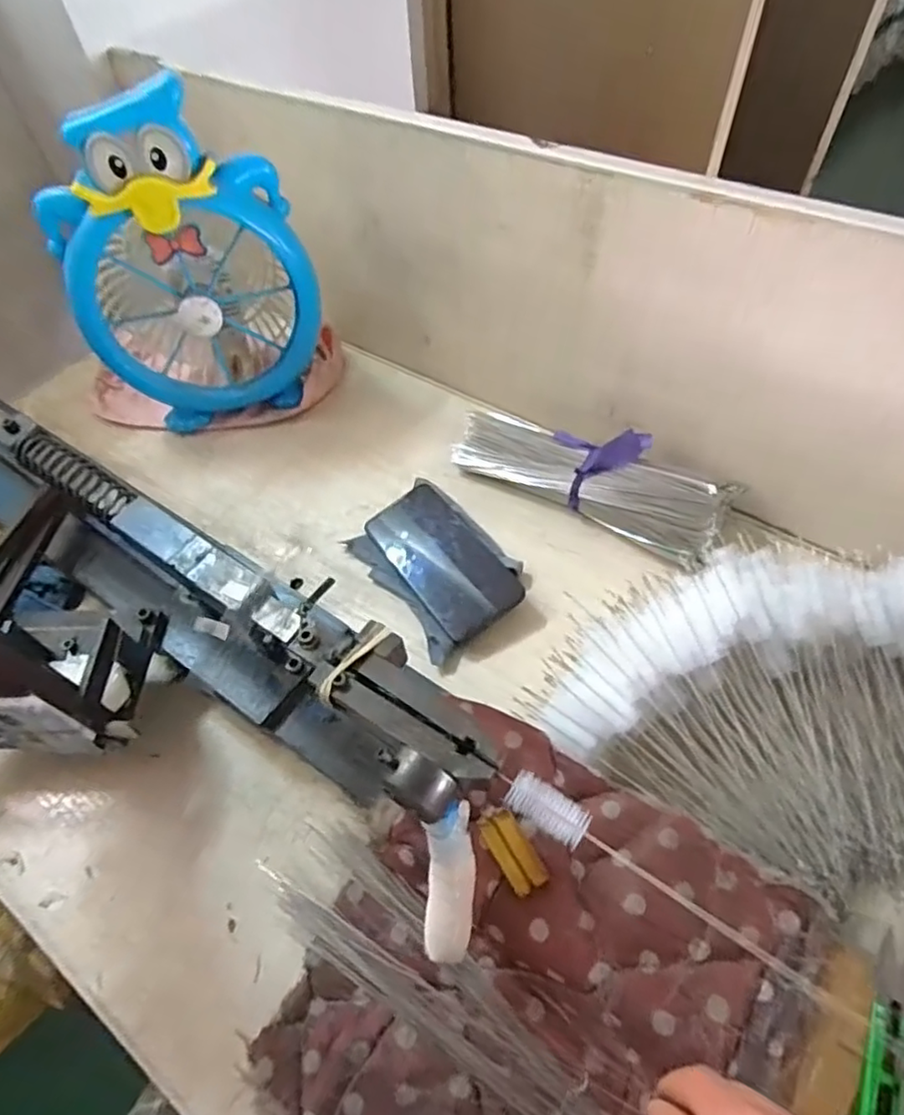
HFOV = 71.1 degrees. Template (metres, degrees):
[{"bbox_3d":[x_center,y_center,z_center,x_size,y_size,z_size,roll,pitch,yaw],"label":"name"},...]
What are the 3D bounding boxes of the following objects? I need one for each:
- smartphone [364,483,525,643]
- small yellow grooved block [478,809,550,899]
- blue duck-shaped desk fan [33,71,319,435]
[{"bbox_3d":[-0.009,0.000,0.578,0.077,0.013,0.159,-37,61,-9],"label":"smartphone"},{"bbox_3d":[0.038,0.182,0.391,0.023,0.008,0.048,-27,59,-15],"label":"small yellow grooved block"},{"bbox_3d":[-0.266,-0.286,0.633,0.231,0.298,0.143,-19,57,-9],"label":"blue duck-shaped desk fan"}]

